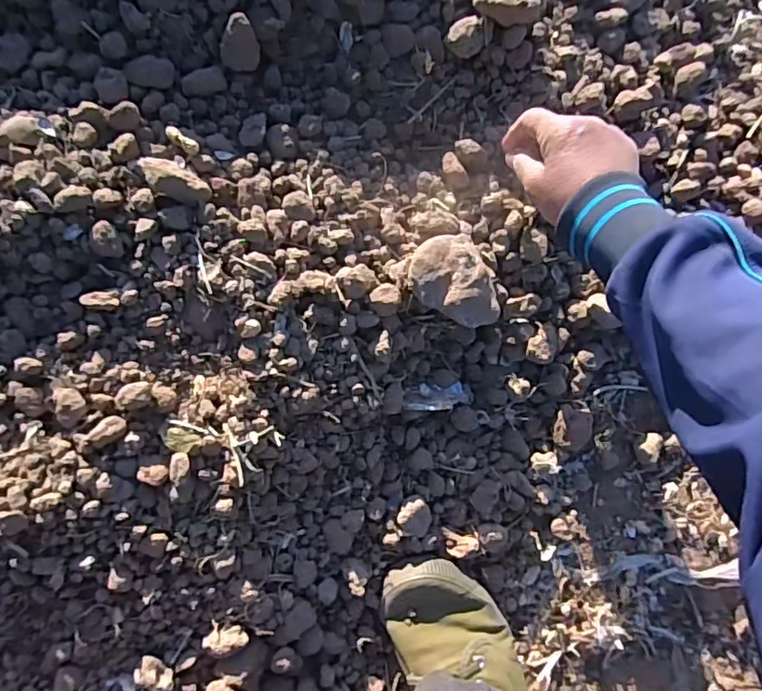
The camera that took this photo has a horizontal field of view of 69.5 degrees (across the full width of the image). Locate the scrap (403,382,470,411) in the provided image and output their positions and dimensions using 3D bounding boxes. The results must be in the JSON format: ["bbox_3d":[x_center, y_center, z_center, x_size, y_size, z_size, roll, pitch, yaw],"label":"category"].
[{"bbox_3d":[0.050,0.045,0.479,0.059,0.014,0.022,-1,90,-2],"label":"scrap"}]

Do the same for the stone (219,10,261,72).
[{"bbox_3d":[-0.109,-0.238,0.432,0.031,0.040,0.008,-8,46,-29],"label":"stone"}]

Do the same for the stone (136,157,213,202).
[{"bbox_3d":[-0.149,-0.119,0.399,0.051,0.018,0.024,21,87,-28],"label":"stone"}]

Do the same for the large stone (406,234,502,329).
[{"bbox_3d":[0.063,-0.054,0.449,0.084,0.052,0.065,24,89,-2],"label":"large stone"}]

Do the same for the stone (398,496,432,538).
[{"bbox_3d":[0.031,0.152,0.479,0.031,0.013,0.035,-36,91,-2],"label":"stone"}]

